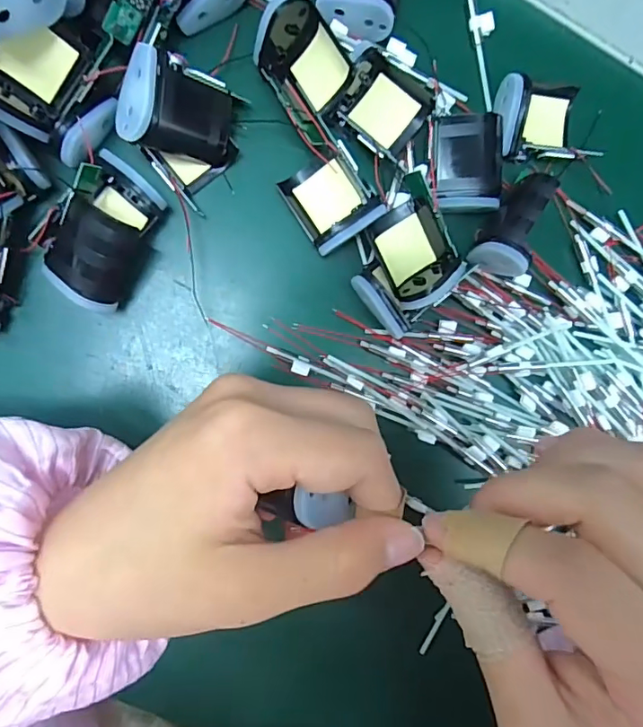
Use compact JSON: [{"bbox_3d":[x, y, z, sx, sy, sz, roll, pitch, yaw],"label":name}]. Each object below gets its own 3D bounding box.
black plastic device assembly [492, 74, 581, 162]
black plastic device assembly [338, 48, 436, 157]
[{"bbox_3d":[0.106,-0.120,0.242,0.045,0.019,0.038,-2,92,-5],"label":"black plastic device assembly"},{"bbox_3d":[0.029,-0.123,0.236,0.040,0.010,0.041,29,89,-5],"label":"black plastic device assembly"}]

